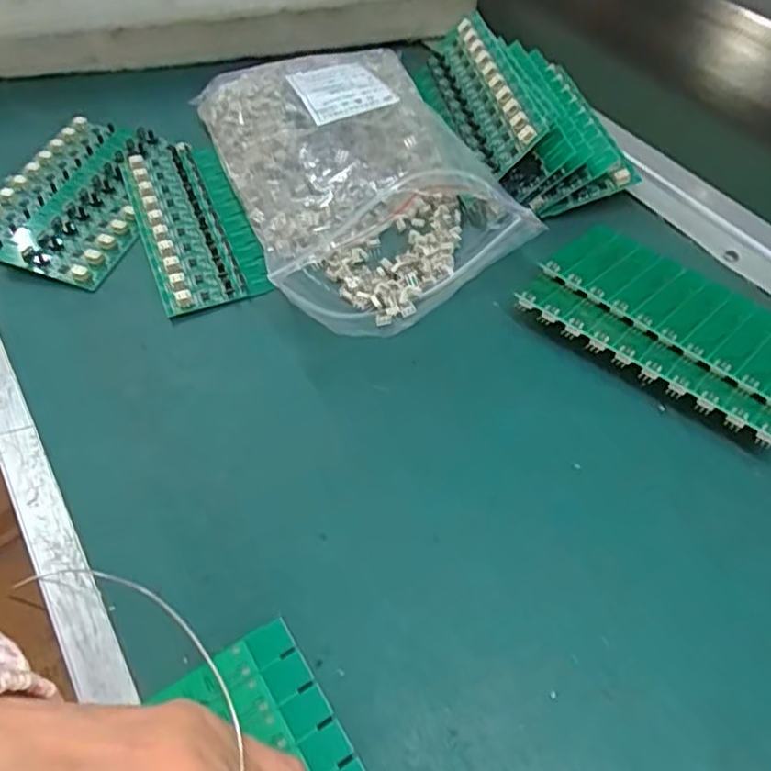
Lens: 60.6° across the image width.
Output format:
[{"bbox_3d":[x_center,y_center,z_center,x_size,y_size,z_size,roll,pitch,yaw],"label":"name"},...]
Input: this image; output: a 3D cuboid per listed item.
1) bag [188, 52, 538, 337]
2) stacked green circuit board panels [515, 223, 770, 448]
[{"bbox_3d":[-0.022,-0.140,0.400,0.145,0.055,0.238,-17,54,-12],"label":"bag"},{"bbox_3d":[0.147,-0.032,0.341,0.138,0.017,0.090,33,60,23],"label":"stacked green circuit board panels"}]

